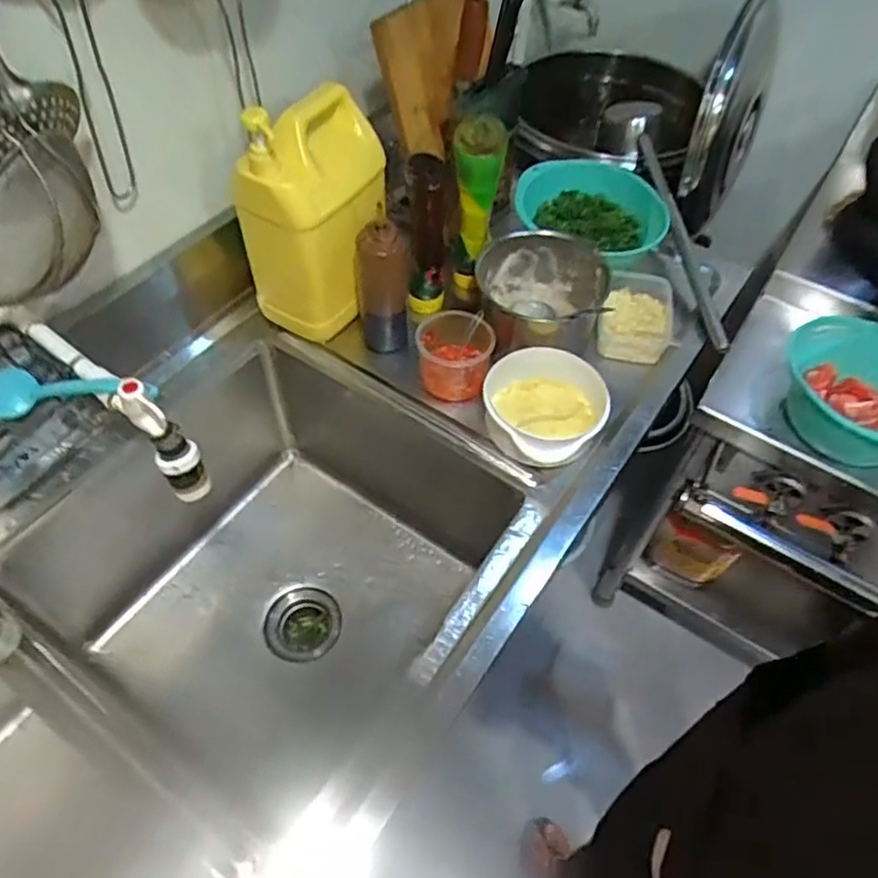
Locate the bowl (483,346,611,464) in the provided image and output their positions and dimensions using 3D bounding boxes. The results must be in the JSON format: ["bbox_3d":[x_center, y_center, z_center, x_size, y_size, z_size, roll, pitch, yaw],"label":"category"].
[{"bbox_3d":[0.130,-0.035,0.811,0.146,0.070,0.149,1,52,-1],"label":"bowl"}]

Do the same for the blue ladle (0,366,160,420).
[{"bbox_3d":[-0.390,-0.052,0.685,0.210,0.032,0.061,1,51,14],"label":"blue ladle"}]

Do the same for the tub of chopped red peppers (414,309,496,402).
[{"bbox_3d":[0.019,-0.108,0.860,0.096,0.072,0.087,9,53,5],"label":"tub of chopped red peppers"}]

